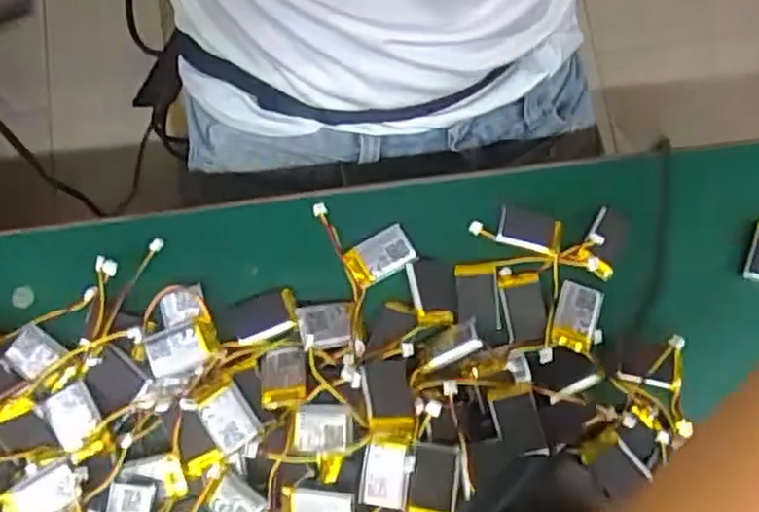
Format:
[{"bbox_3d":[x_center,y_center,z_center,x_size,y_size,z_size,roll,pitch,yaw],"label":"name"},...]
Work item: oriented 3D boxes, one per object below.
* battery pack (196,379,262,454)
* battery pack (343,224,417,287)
[{"bbox_3d":[-0.067,0.070,0.317,0.020,0.004,0.027,-34,76,-6],"label":"battery pack"},{"bbox_3d":[0.000,0.000,0.351,0.032,0.004,0.020,-28,81,-6],"label":"battery pack"}]

